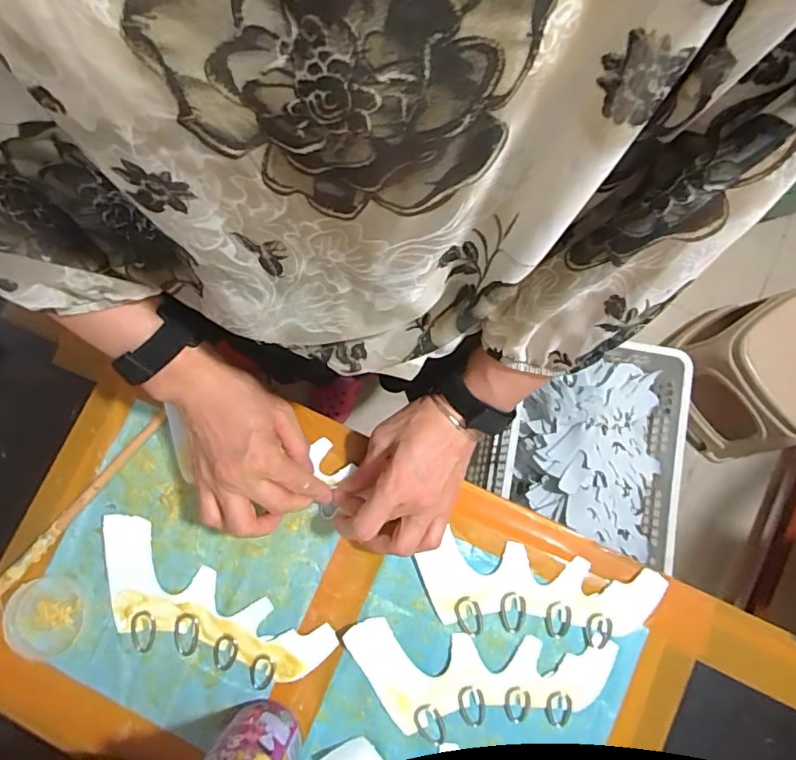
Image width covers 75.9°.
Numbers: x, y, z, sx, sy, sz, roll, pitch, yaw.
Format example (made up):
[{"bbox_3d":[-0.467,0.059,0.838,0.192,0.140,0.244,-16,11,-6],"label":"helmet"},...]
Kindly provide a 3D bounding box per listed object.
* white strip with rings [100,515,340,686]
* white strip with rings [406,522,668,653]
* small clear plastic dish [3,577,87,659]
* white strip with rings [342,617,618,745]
[{"bbox_3d":[-0.166,0.199,0.427,0.215,0.010,0.081,27,82,5],"label":"white strip with rings"},{"bbox_3d":[0.115,0.180,0.426,0.193,0.011,0.072,11,80,3],"label":"white strip with rings"},{"bbox_3d":[-0.293,0.198,0.425,0.061,0.011,0.061,0,80,1],"label":"small clear plastic dish"},{"bbox_3d":[0.064,0.251,0.419,0.213,0.009,0.082,6,80,2],"label":"white strip with rings"}]

